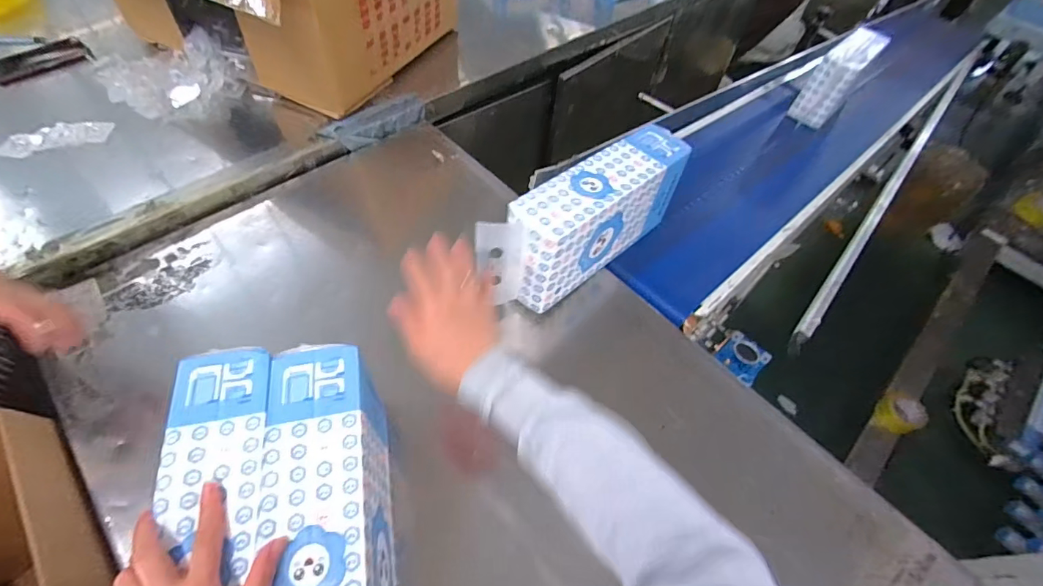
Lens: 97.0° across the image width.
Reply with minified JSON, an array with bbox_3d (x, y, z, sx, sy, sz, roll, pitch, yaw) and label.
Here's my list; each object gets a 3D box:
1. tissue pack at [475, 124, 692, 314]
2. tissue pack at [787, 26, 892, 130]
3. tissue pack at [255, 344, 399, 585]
[{"bbox_3d":[0.102,-0.115,0.700,0.359,0.158,0.091,-38,66,-25],"label":"tissue pack"},{"bbox_3d":[0.795,-0.546,1.160,0.094,0.153,0.237,36,61,19],"label":"tissue pack"},{"bbox_3d":[-0.183,0.229,0.458,0.094,0.136,0.321,-10,57,-10],"label":"tissue pack"}]

